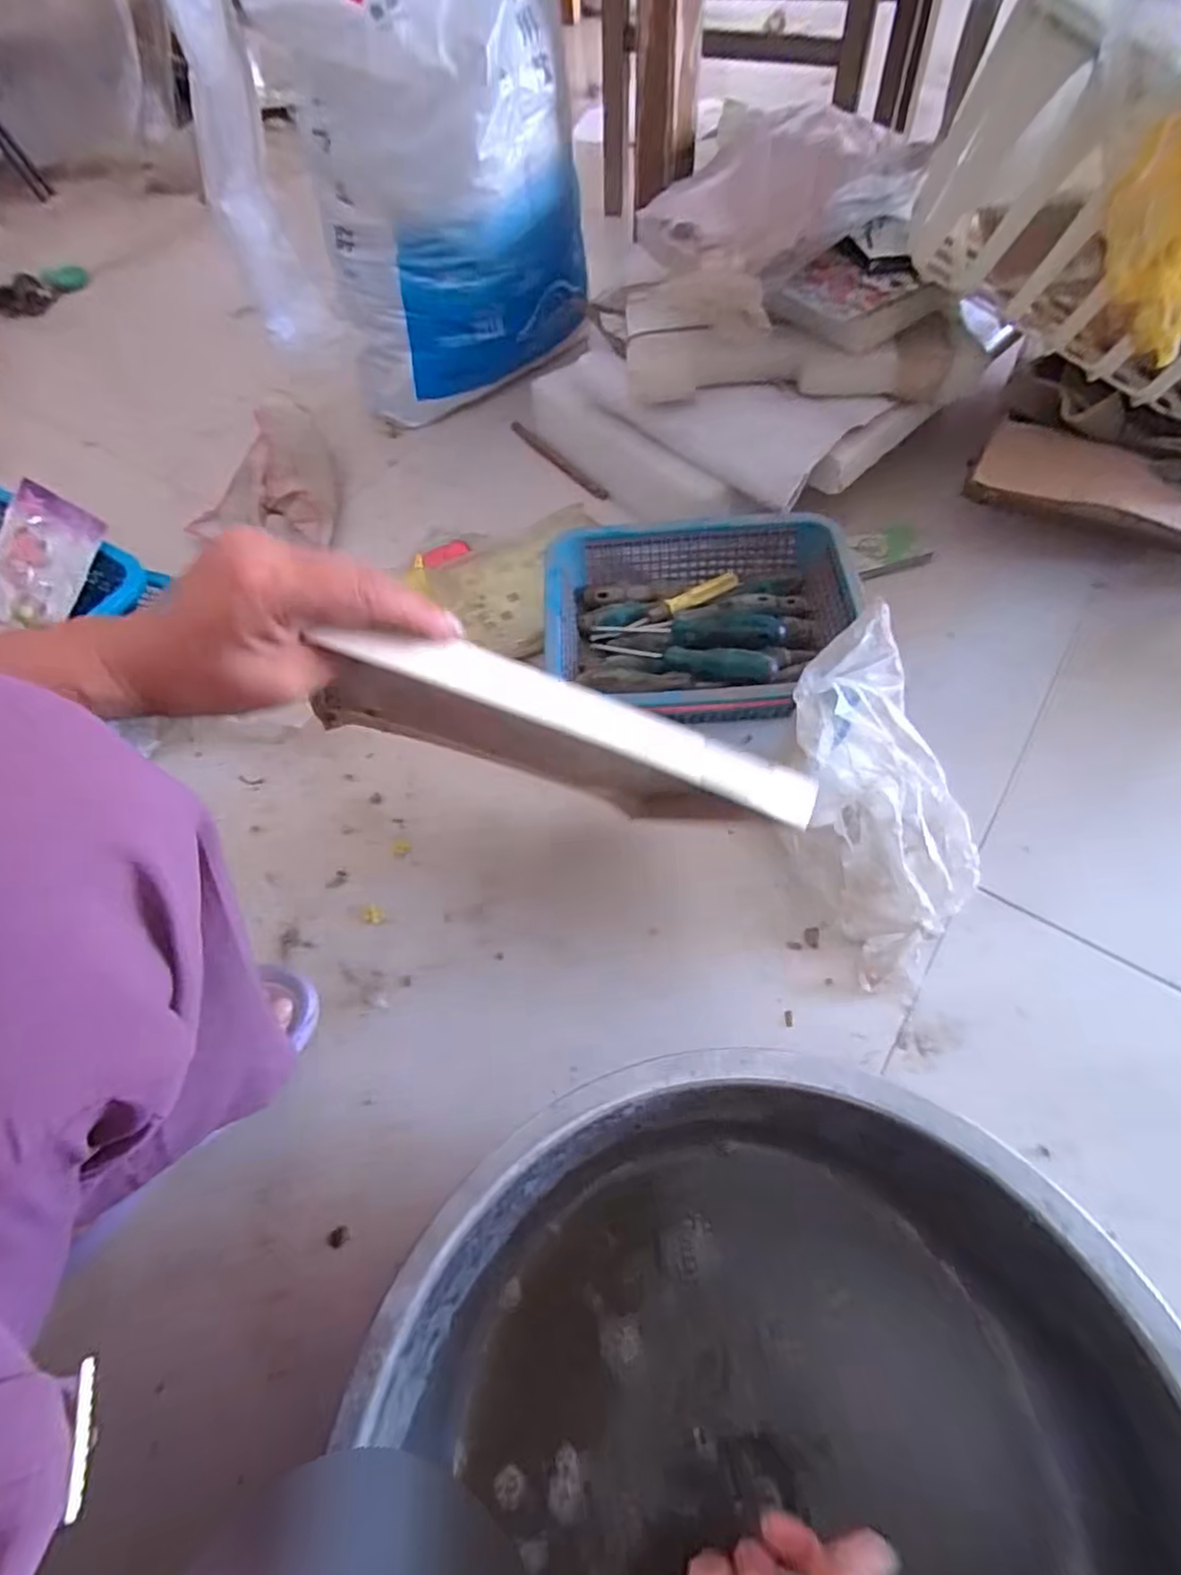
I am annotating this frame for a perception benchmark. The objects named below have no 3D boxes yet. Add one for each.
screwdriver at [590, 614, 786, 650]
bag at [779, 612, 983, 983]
[{"bbox_3d":[0.088,-0.145,0.628,0.169,0.030,0.032,9,57,32],"label":"screwdriver"},{"bbox_3d":[0.216,0.010,0.500,0.106,0.073,0.274,-9,87,-4],"label":"bag"}]

